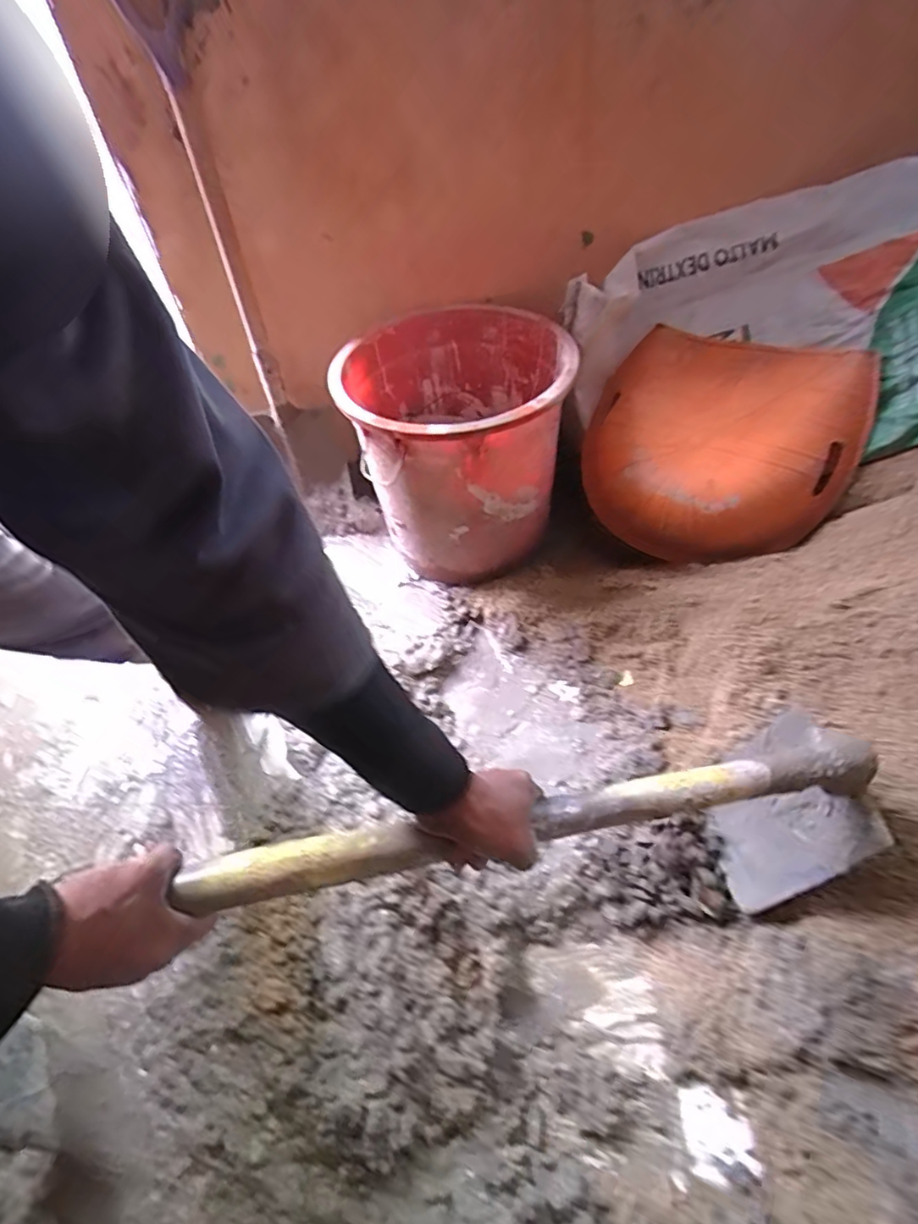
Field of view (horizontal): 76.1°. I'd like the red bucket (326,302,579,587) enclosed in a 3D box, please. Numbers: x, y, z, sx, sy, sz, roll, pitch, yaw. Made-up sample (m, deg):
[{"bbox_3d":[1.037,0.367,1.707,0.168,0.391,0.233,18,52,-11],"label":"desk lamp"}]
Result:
[{"bbox_3d":[-0.006,-0.323,1.137,0.387,0.370,0.409,-2,50,2],"label":"red bucket"}]

